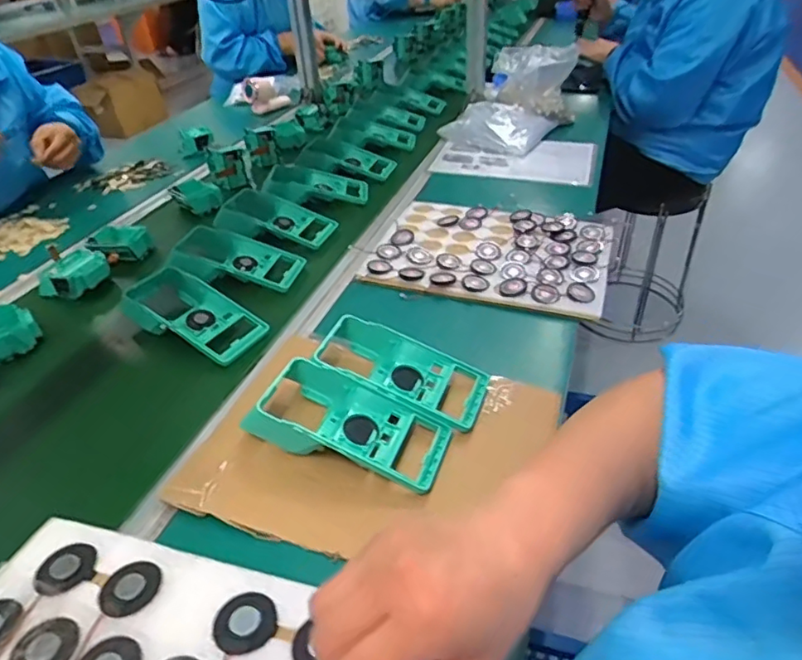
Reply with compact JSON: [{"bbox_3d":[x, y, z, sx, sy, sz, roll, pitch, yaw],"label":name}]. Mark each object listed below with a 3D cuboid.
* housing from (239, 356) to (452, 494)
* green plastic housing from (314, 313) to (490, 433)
[{"bbox_3d":[-0.051,0.085,0.526,0.183,0.057,0.087,8,34,18],"label":"housing"},{"bbox_3d":[-0.009,0.037,0.580,0.189,0.053,0.085,10,35,20],"label":"green plastic housing"}]

